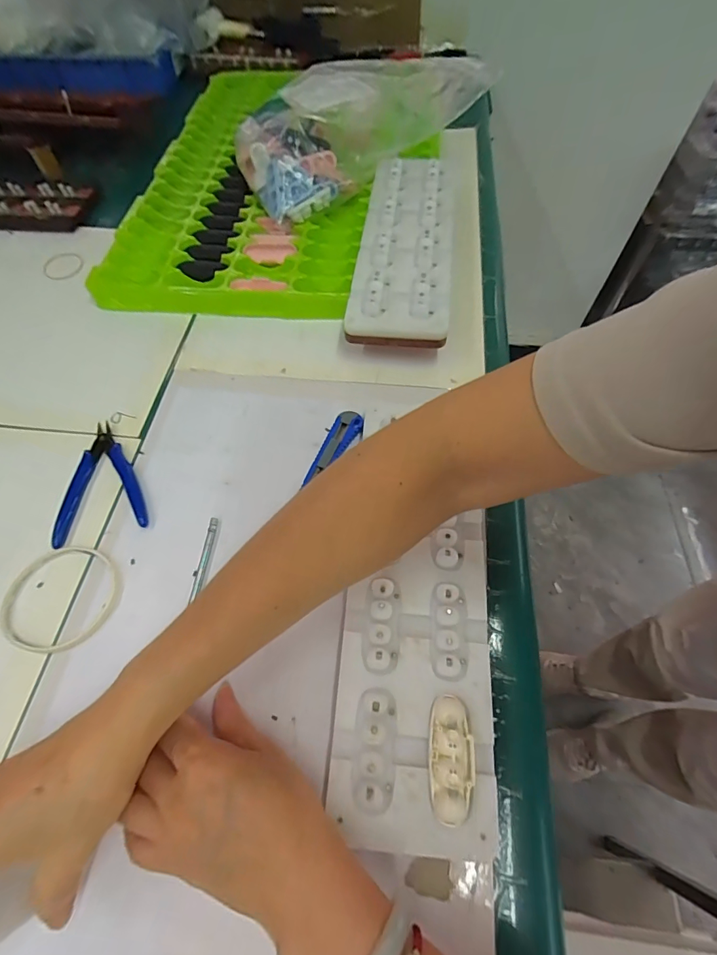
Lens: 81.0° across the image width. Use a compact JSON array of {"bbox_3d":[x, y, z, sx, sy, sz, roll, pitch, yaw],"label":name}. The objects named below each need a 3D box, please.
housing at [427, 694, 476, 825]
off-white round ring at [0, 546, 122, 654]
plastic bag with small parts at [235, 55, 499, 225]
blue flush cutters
[{"bbox_3d":[0.056,0.166,0.250,0.026,0.016,0.063,6,61,4],"label":"housing"},{"bbox_3d":[-0.229,0.092,0.323,0.087,0.004,0.079,8,62,6],"label":"off-white round ring"},{"bbox_3d":[-0.004,-0.449,0.541,0.305,0.093,0.172,-25,64,-12],"label":"plastic bag with small parts"},{"bbox_3d":[-0.229,0.001,0.372,0.074,0.006,0.111,-15,62,-7],"label":"blue flush cutters"}]

